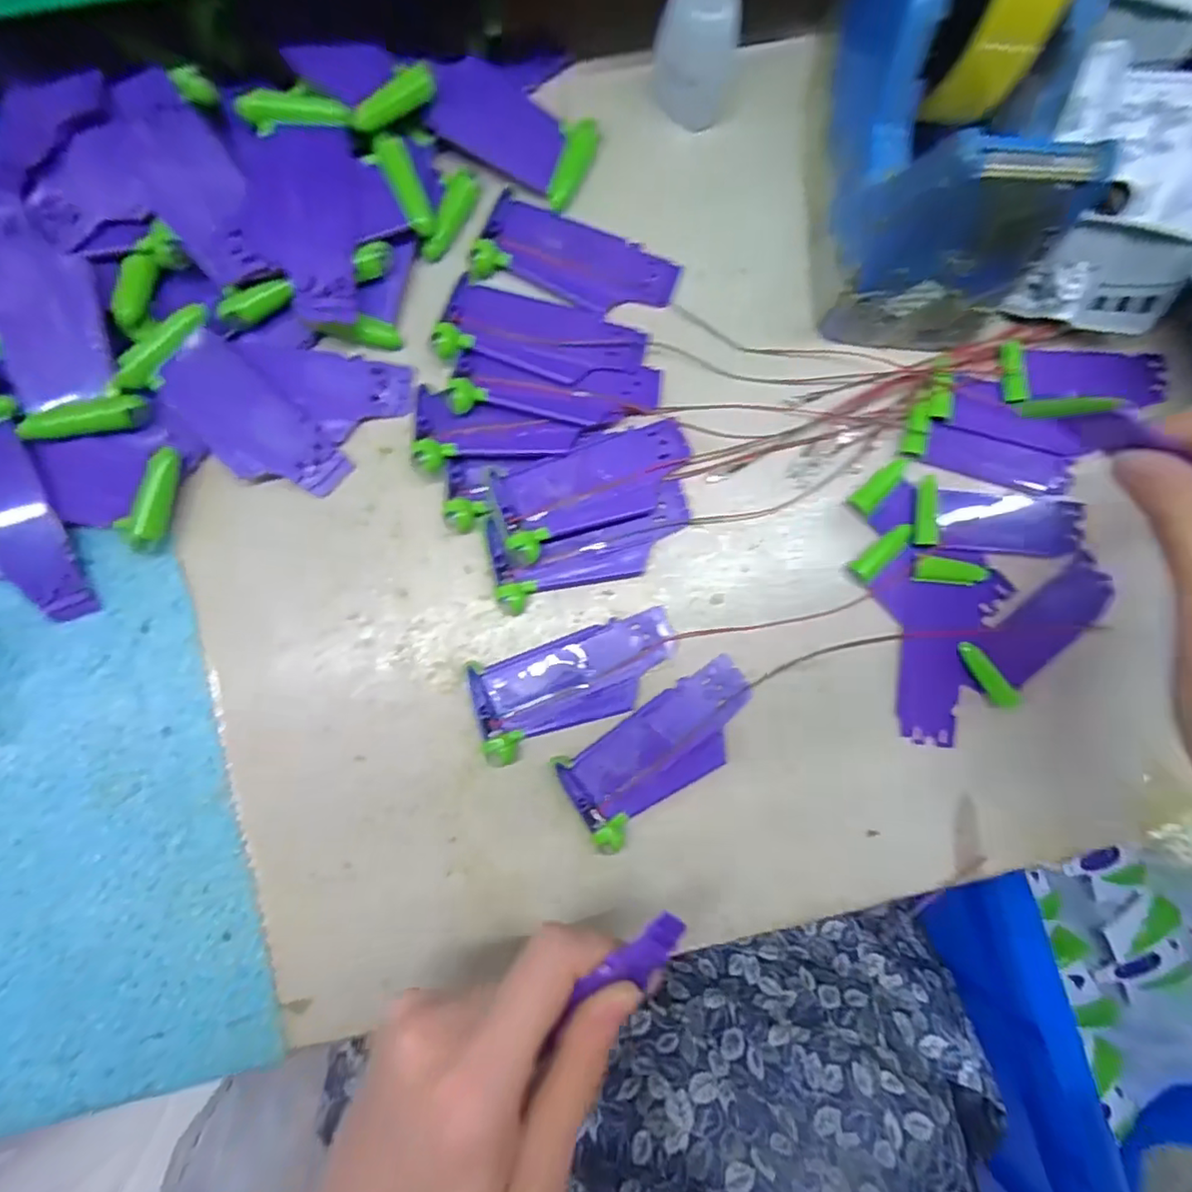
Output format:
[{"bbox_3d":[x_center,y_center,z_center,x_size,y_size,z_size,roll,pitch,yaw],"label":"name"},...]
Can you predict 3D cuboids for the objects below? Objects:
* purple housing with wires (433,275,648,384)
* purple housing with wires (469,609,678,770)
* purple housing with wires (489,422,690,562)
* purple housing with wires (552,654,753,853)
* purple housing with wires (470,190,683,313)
[{"bbox_3d":[-0.023,-0.115,0.269,0.087,0.009,0.036,12,85,-1],"label":"purple housing with wires"},{"bbox_3d":[-0.007,0.037,0.260,0.088,0.008,0.040,-17,86,-3],"label":"purple housing with wires"},{"bbox_3d":[0.001,-0.047,0.262,0.087,0.018,0.038,-21,87,-3],"label":"purple housing with wires"},{"bbox_3d":[0.030,0.065,0.257,0.087,0.012,0.040,-30,87,-4],"label":"purple housing with wires"},{"bbox_3d":[-0.008,-0.150,0.275,0.087,0.008,0.039,19,85,-1],"label":"purple housing with wires"}]

